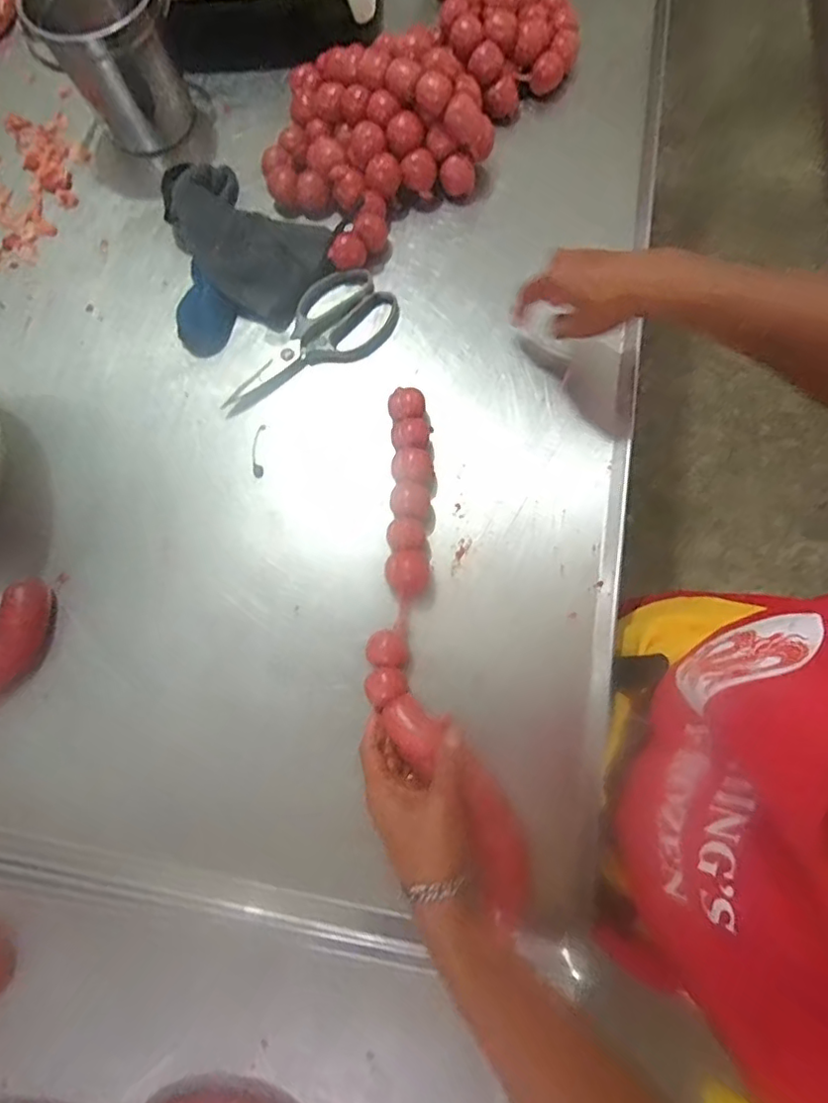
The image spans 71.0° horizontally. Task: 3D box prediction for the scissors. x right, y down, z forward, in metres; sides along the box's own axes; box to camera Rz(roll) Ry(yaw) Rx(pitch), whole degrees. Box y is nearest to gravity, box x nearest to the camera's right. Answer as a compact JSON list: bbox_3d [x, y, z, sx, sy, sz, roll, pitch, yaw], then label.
[{"bbox_3d":[-0.108,-0.211,0.591,0.201,0.019,0.084,-39,79,-8],"label":"scissors"}]

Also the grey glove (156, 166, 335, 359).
[{"bbox_3d":[-0.179,-0.333,0.609,0.177,0.050,0.219,-15,77,-3],"label":"grey glove"}]

